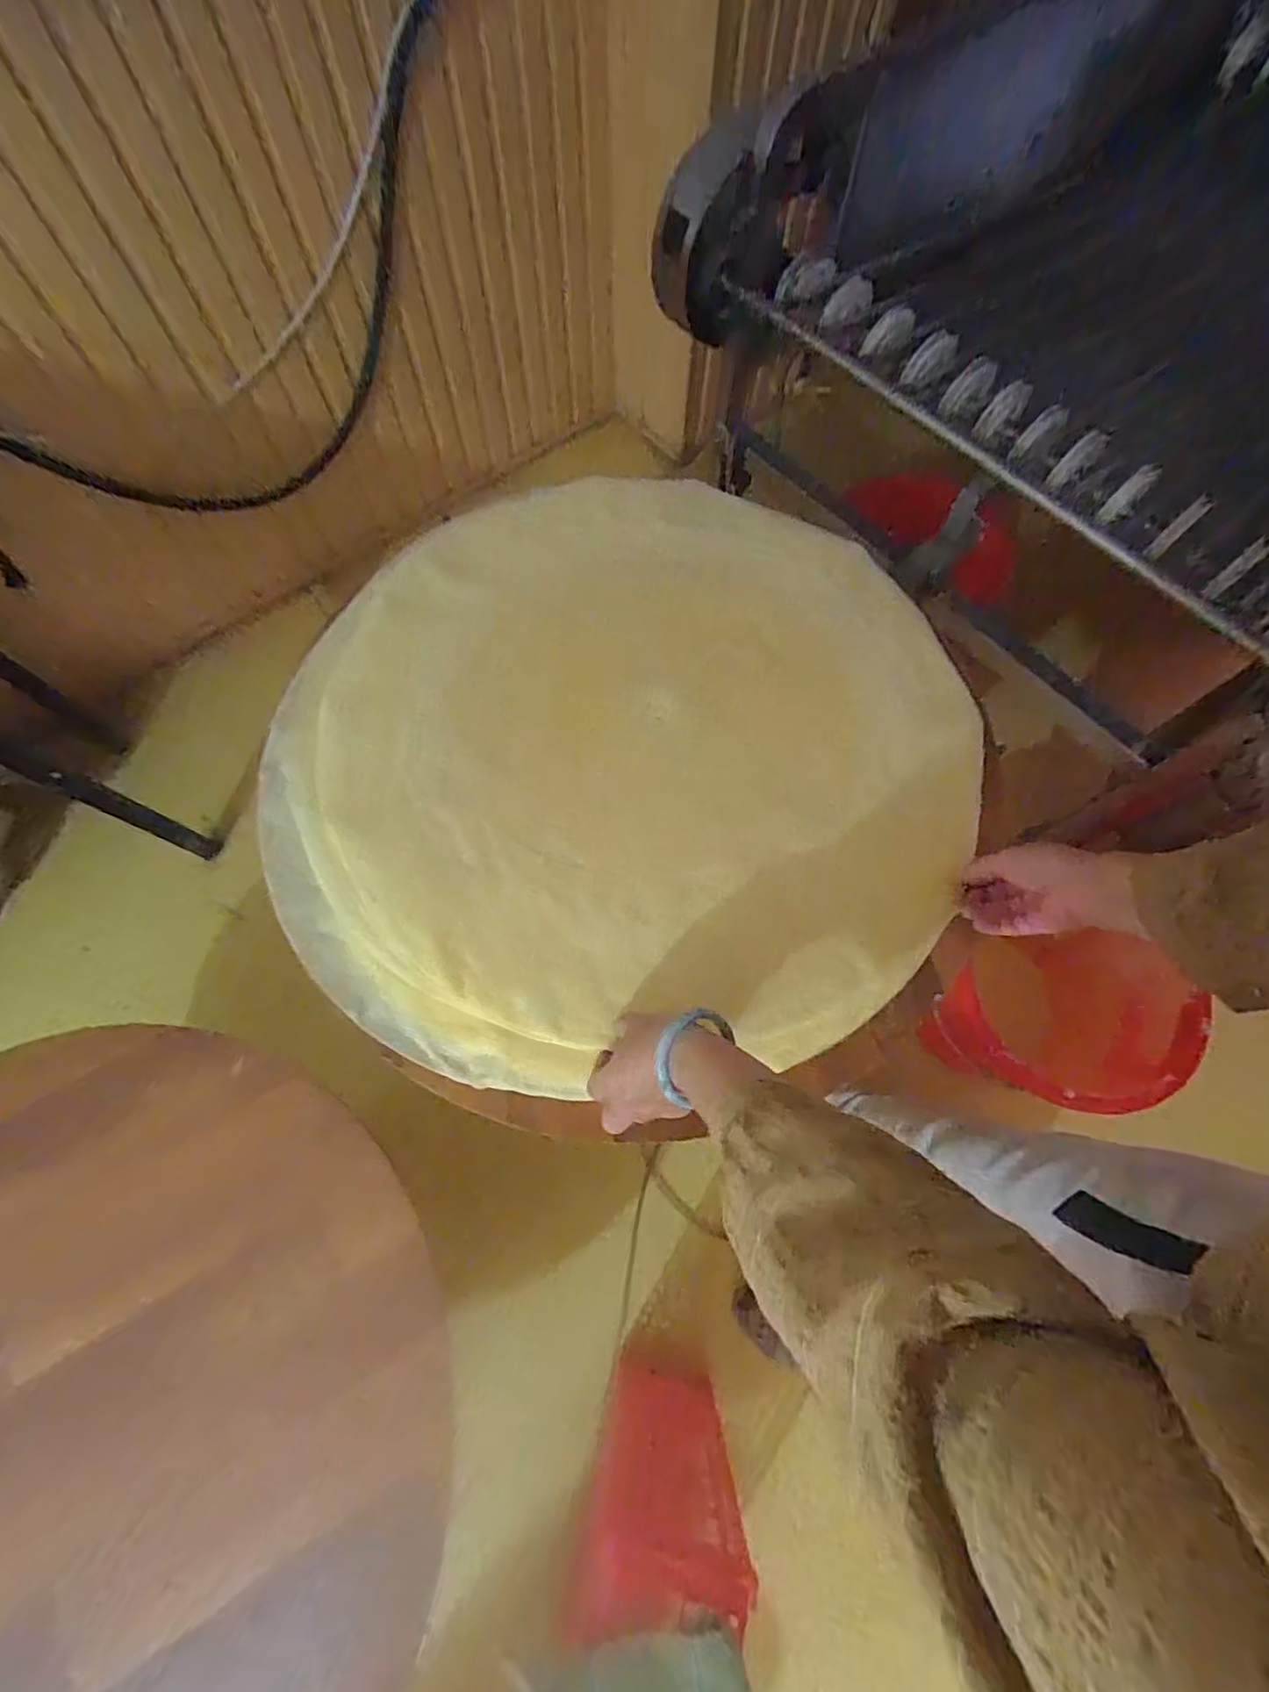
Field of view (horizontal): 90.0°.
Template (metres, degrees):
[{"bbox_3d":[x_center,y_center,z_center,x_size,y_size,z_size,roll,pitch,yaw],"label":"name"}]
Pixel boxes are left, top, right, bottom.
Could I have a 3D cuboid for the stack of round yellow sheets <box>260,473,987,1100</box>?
[{"bbox_3d":[0.006,-0.136,0.685,0.692,0.047,0.728,13,65,1],"label":"stack of round yellow sheets"}]

